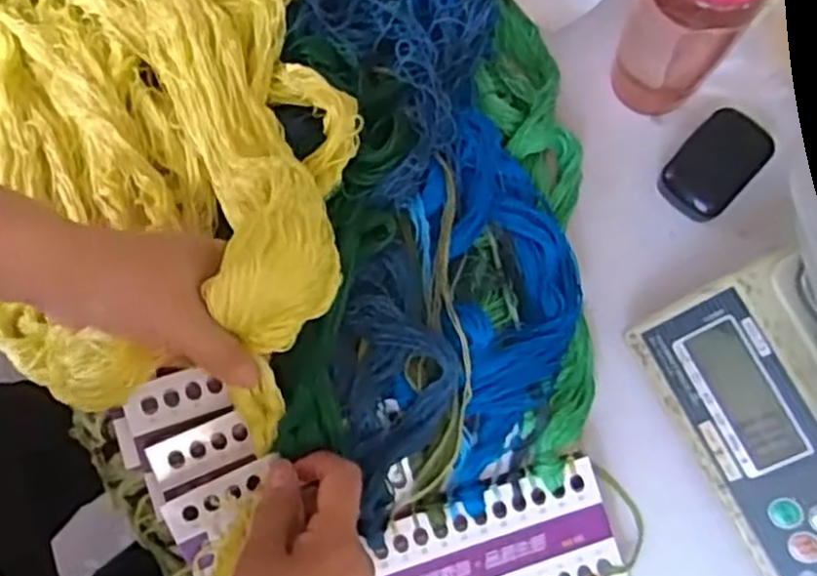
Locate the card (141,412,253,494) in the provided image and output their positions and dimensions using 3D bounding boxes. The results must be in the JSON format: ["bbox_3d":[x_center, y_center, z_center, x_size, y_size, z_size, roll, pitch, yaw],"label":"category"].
[{"bbox_3d":[-0.128,0.100,0.472,0.060,0.004,0.029,-21,92,-13],"label":"card"}]

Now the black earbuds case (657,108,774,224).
[{"bbox_3d":[0.219,-0.087,0.549,0.079,0.031,0.049,-45,80,-6],"label":"black earbuds case"}]

